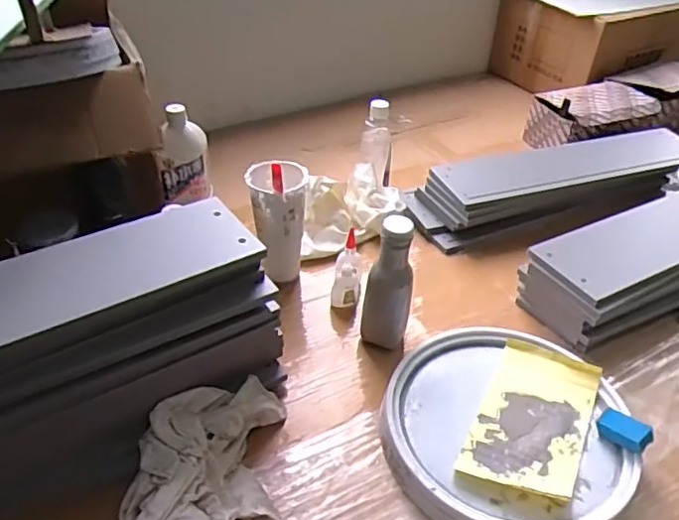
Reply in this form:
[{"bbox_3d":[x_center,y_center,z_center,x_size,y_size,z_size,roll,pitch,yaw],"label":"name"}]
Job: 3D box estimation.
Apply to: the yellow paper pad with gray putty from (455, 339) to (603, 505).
[{"bbox_3d":[0.232,0.187,0.711,0.122,0.017,0.214,18,40,21],"label":"yellow paper pad with gray putty"}]

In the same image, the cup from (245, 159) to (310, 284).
[{"bbox_3d":[-0.083,-0.054,0.848,0.078,0.186,0.082,1,37,-1],"label":"cup"}]

